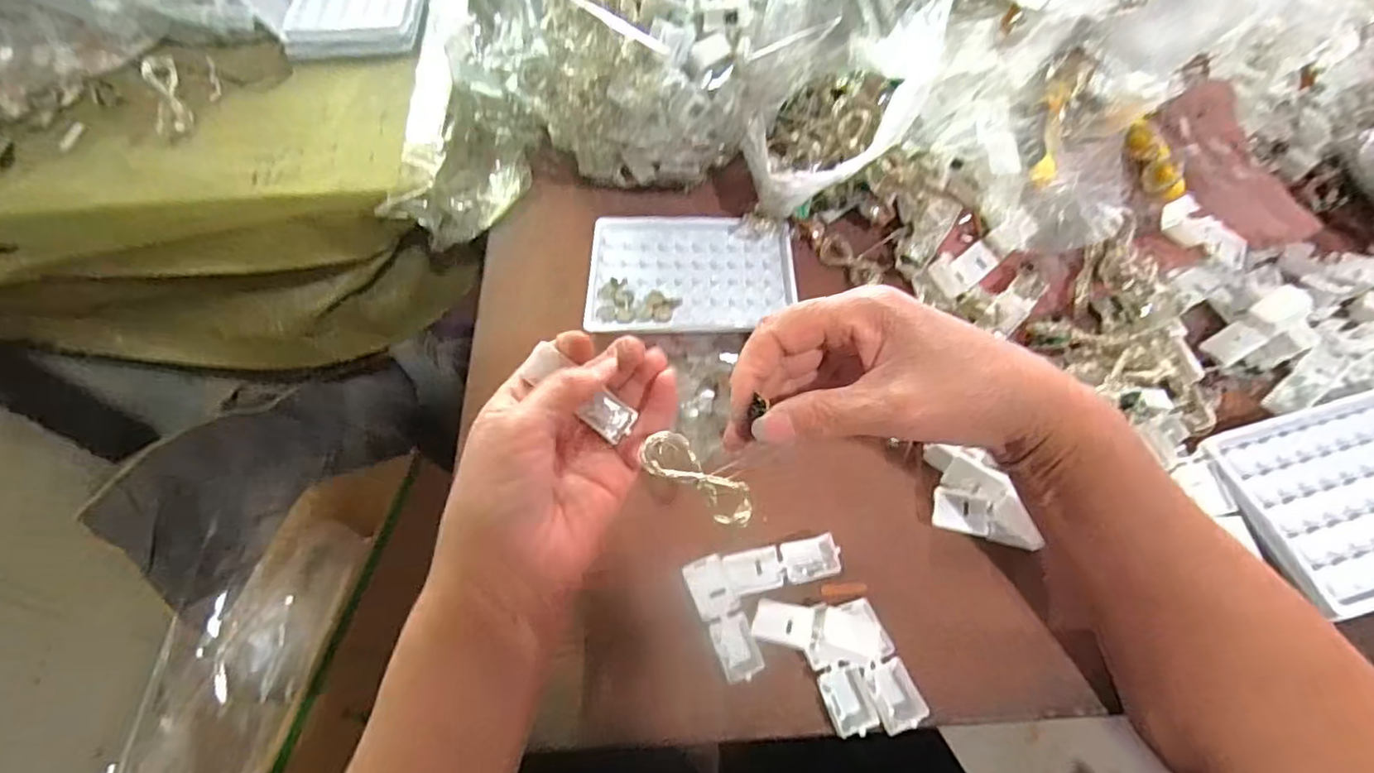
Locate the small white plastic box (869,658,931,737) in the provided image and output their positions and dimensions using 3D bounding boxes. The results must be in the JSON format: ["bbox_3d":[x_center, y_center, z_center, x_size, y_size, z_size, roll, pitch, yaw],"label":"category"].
[{"bbox_3d":[0.092,0.136,0.279,0.019,0.018,0.027,-12,60,-6],"label":"small white plastic box"}]

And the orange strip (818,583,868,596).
[{"bbox_3d":[0.077,0.099,0.309,0.023,0.004,0.006,-3,62,-1],"label":"orange strip"}]

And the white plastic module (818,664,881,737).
[{"bbox_3d":[0.072,0.138,0.279,0.020,0.012,0.026,-14,60,-8],"label":"white plastic module"}]

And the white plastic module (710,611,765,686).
[{"bbox_3d":[0.023,0.120,0.290,0.017,0.013,0.027,-17,60,-9],"label":"white plastic module"}]

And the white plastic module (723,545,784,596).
[{"bbox_3d":[0.033,0.090,0.309,0.027,0.007,0.021,-12,63,-6],"label":"white plastic module"}]

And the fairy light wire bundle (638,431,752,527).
[{"bbox_3d":[0.005,0.037,0.259,0.051,0.010,0.019,32,65,18],"label":"fairy light wire bundle"}]

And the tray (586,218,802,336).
[{"bbox_3d":[0.003,-0.076,0.412,0.130,0.012,0.096,0,59,0],"label":"tray"}]

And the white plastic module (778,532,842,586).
[{"bbox_3d":[0.060,0.085,0.311,0.028,0.014,0.020,-12,60,-6],"label":"white plastic module"}]

